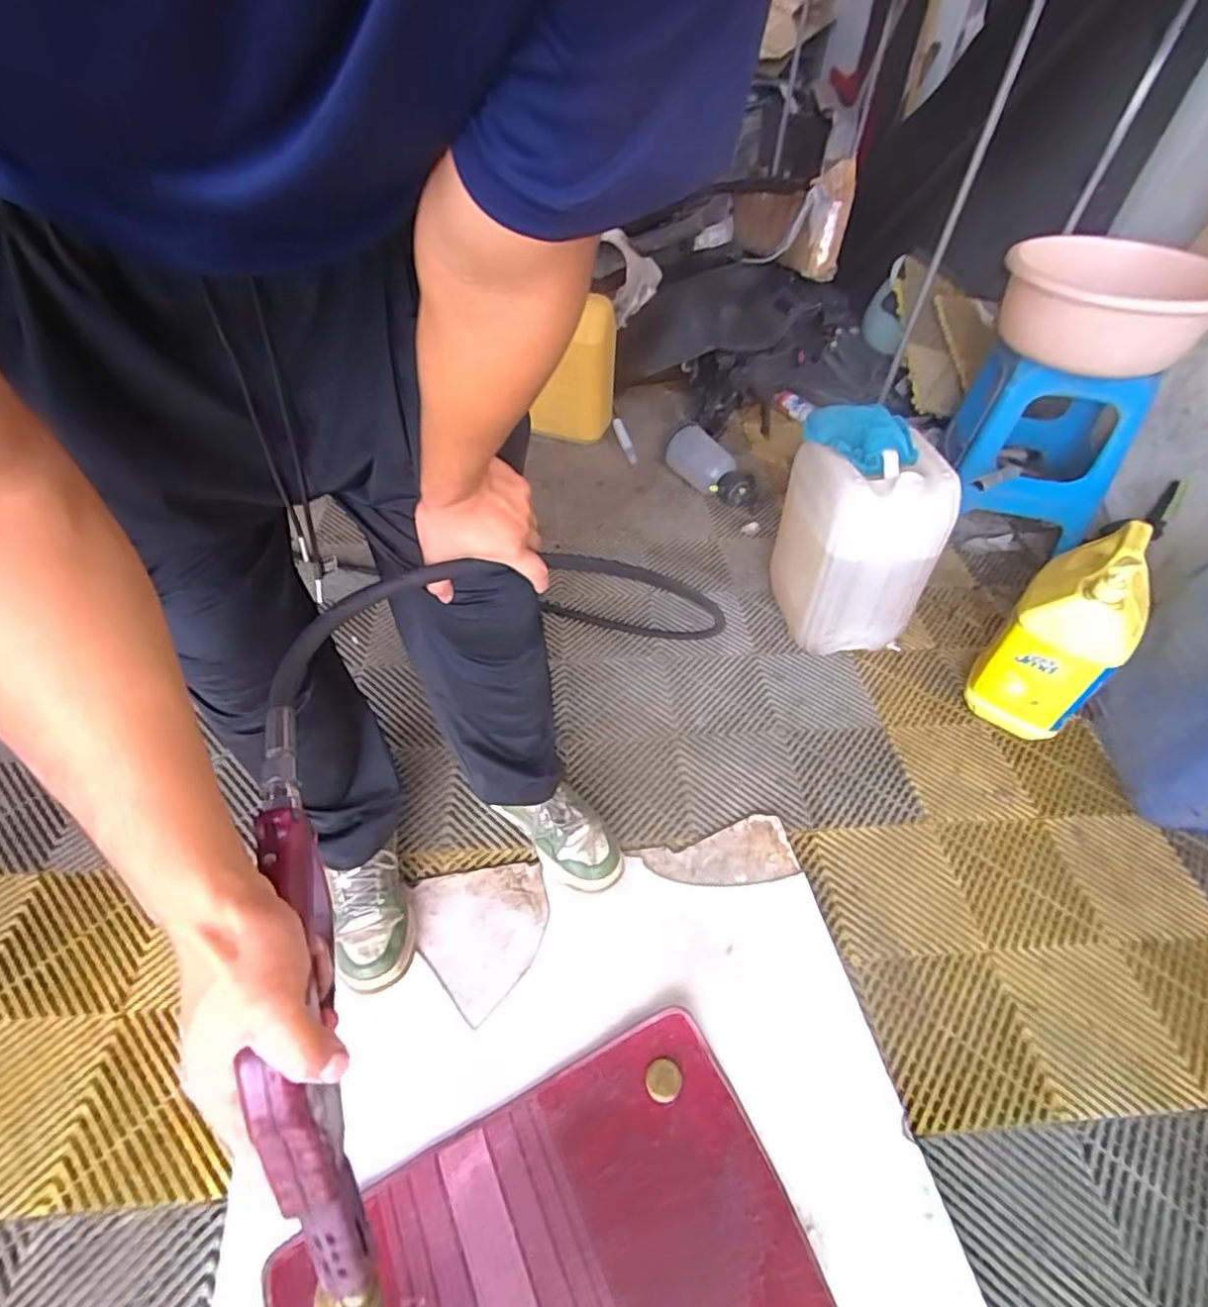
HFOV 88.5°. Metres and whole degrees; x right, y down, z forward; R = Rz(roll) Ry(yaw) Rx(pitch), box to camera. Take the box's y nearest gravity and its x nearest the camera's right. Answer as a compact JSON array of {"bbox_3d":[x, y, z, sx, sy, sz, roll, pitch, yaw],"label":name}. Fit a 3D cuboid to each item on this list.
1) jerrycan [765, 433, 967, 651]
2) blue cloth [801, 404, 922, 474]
[{"bbox_3d":[0.483,-0.217,1.212,0.225,0.366,0.260,-4,48,-6],"label":"jerrycan"},{"bbox_3d":[0.463,-0.396,1.119,0.208,0.062,0.155,29,53,22],"label":"blue cloth"}]

